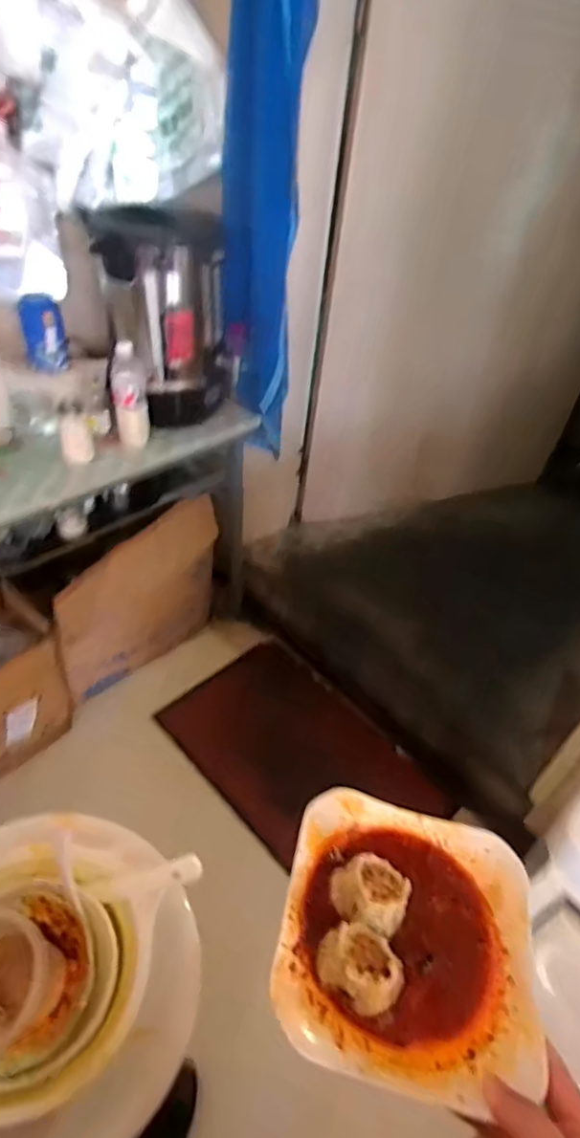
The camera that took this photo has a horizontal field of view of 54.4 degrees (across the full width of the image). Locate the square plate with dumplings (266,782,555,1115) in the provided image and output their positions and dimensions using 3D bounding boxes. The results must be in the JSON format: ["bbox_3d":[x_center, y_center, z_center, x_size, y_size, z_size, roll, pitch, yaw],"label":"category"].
[{"bbox_3d":[0.081,0.238,0.375,0.163,0.047,0.166,11,43,7],"label":"square plate with dumplings"}]

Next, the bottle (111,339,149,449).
[{"bbox_3d":[-0.372,-0.403,1.315,0.081,0.233,0.061,-7,44,-12],"label":"bottle"}]

